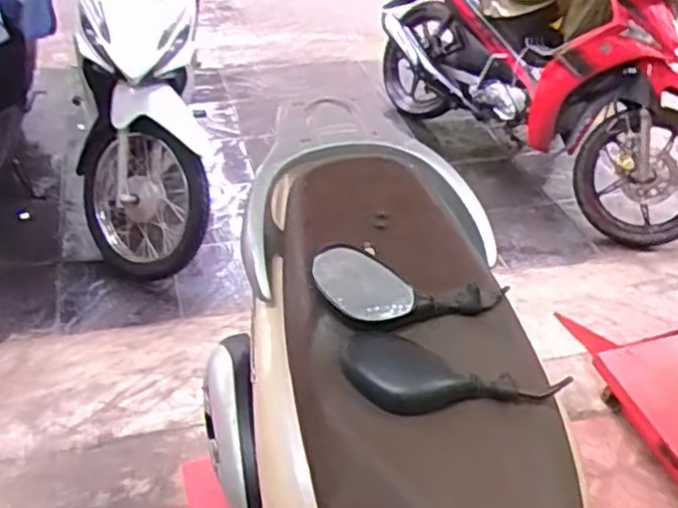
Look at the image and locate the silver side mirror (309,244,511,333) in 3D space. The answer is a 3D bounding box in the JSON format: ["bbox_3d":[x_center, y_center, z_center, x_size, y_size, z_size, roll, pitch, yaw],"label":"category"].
[{"bbox_3d":[0.092,0.056,0.924,0.265,0.051,0.092,13,38,-13],"label":"silver side mirror"}]

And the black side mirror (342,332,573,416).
[{"bbox_3d":[0.125,0.163,0.875,0.249,0.046,0.091,17,68,7],"label":"black side mirror"}]

